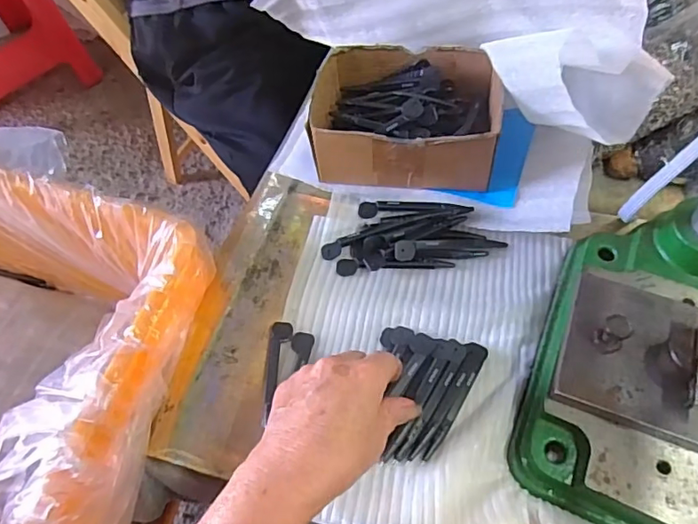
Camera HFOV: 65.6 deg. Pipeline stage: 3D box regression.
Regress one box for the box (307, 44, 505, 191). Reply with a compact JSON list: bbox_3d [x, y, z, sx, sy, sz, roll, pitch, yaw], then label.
[{"bbox_3d":[0.054,-0.134,0.511,0.164,0.078,0.126,8,58,9],"label":"box"}]

